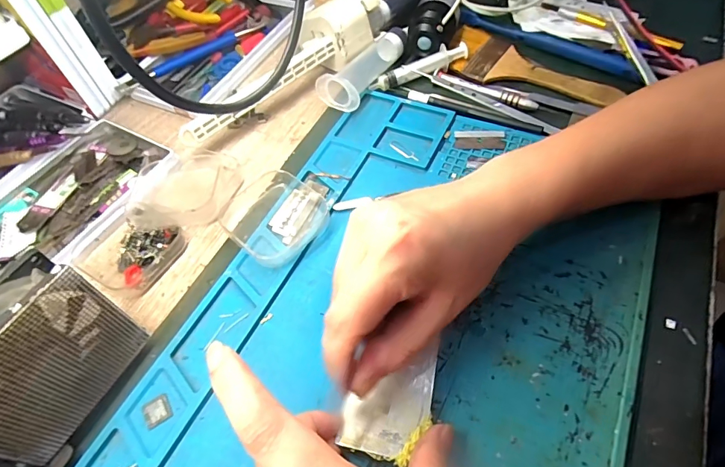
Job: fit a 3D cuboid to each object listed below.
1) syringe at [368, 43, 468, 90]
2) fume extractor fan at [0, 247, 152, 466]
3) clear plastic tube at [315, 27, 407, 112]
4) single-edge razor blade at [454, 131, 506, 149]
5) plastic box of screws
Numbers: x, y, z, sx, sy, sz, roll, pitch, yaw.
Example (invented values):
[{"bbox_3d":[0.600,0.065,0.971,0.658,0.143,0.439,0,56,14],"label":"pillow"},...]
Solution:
[{"bbox_3d":[0.052,-0.151,0.382,0.093,0.017,0.014,-22,57,-10],"label":"syringe"},{"bbox_3d":[-0.160,0.065,0.214,0.027,0.086,0.079,20,60,17],"label":"fume extractor fan"},{"bbox_3d":[0.002,-0.153,0.381,0.041,0.031,0.101,24,61,19],"label":"clear plastic tube"},{"bbox_3d":[0.094,-0.075,0.338,0.038,0.004,0.019,2,56,6],"label":"single-edge razor blade"},{"bbox_3d":[-0.167,0.009,0.299,0.065,0.019,0.055,20,60,17],"label":"plastic box of screws"}]

